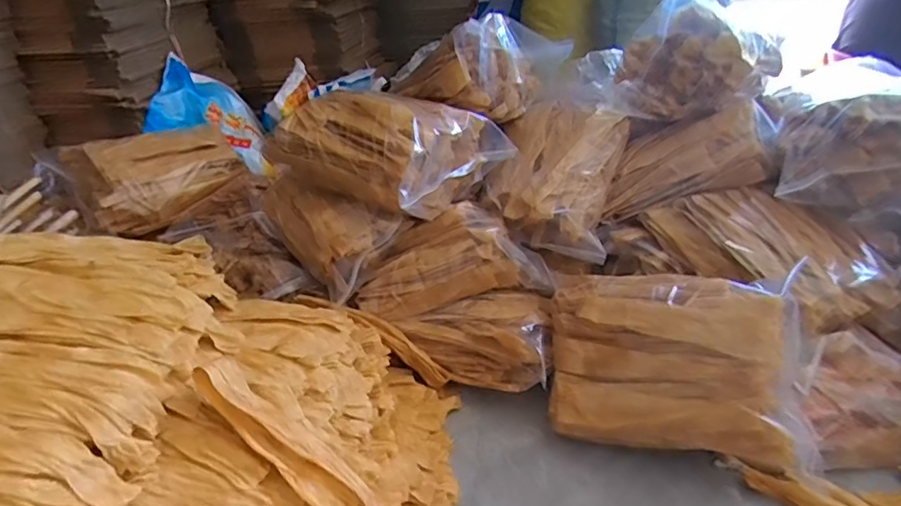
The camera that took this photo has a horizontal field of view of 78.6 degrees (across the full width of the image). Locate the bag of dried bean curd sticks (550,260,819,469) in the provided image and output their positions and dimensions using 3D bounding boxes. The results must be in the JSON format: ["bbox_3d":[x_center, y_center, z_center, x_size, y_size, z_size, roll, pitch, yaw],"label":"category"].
[{"bbox_3d":[0.413,0.194,1.028,0.439,0.260,0.245,8,31,21],"label":"bag of dried bean curd sticks"}]

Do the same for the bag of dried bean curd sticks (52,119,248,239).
[{"bbox_3d":[-0.791,-0.214,1.493,0.422,0.182,0.260,-20,32,-27],"label":"bag of dried bean curd sticks"}]

